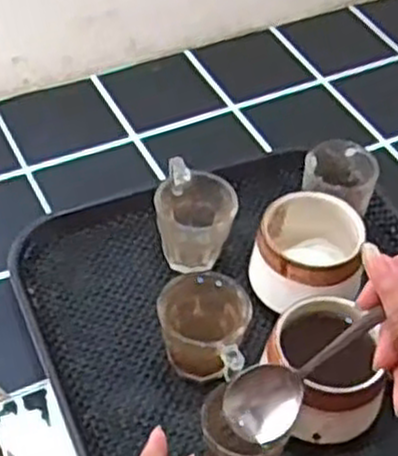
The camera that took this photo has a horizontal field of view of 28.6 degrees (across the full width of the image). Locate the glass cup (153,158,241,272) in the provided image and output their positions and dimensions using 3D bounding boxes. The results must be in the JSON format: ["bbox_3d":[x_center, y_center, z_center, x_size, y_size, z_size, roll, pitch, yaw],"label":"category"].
[{"bbox_3d":[-0.002,-0.005,0.585,0.055,0.068,0.054,2,48,-2],"label":"glass cup"}]

